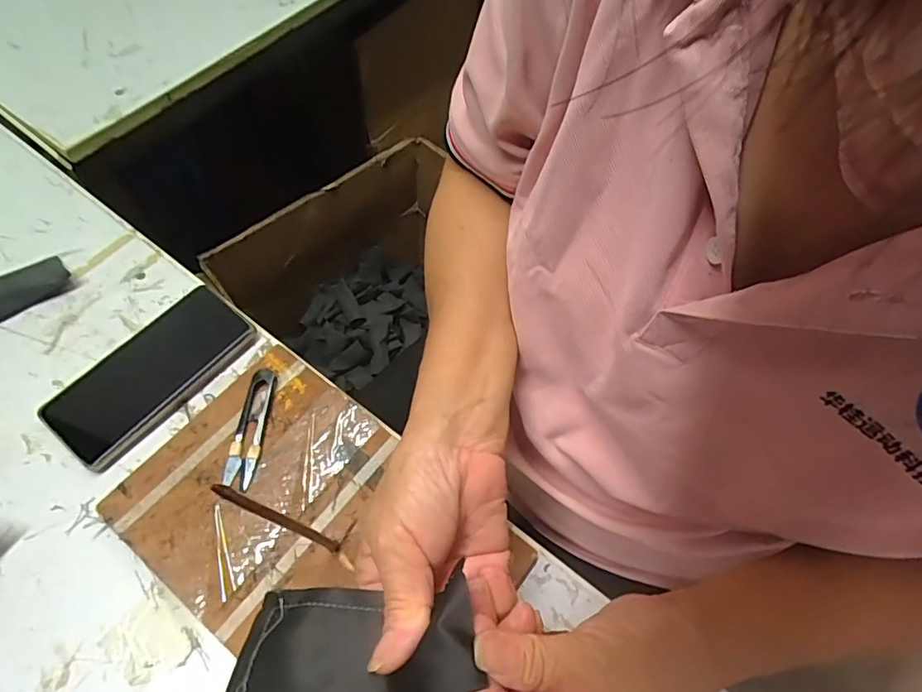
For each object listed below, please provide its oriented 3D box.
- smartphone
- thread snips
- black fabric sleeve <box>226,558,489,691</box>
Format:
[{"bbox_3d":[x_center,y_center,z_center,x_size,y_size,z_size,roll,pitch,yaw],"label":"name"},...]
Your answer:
[{"bbox_3d":[-0.253,0.019,0.424,0.078,0.009,0.156,37,68,14],"label":"smartphone"},{"bbox_3d":[-0.164,0.062,0.406,0.022,0.006,0.093,6,64,0],"label":"thread snips"},{"bbox_3d":[-0.046,0.127,0.220,0.106,0.012,0.053,-12,37,12],"label":"black fabric sleeve"}]

